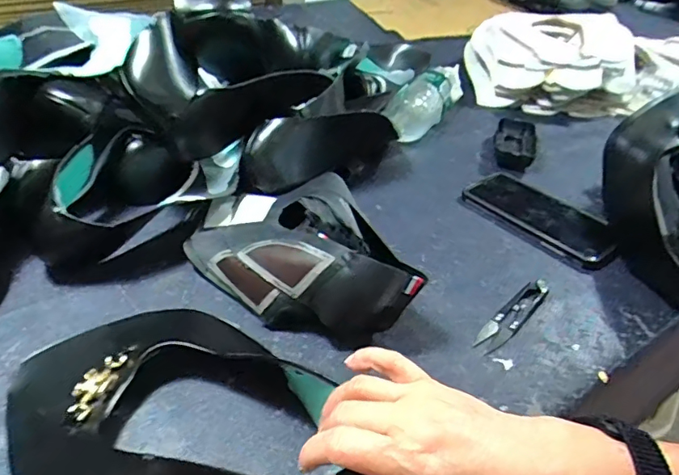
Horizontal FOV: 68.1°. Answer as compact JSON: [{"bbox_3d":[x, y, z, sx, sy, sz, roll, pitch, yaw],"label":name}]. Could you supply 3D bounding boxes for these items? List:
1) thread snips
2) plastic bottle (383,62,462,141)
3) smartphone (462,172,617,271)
[{"bbox_3d":[0.153,0.064,0.436,0.022,0.005,0.112,31,45,32],"label":"thread snips"},{"bbox_3d":[0.131,-0.202,0.743,0.058,0.062,0.201,21,41,22],"label":"plastic bottle"},{"bbox_3d":[0.223,-0.024,0.553,0.089,0.013,0.167,-25,45,-32],"label":"smartphone"}]

